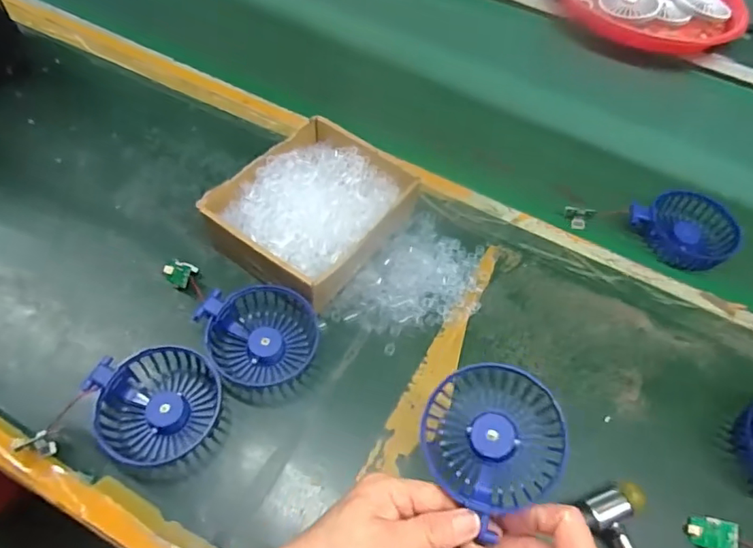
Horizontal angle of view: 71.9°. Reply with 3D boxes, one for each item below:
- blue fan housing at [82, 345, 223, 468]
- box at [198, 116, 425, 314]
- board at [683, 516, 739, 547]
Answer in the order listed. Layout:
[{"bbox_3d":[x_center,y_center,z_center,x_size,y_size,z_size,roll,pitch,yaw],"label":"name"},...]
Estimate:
[{"bbox_3d":[-0.169,0.103,0.409,0.089,0.033,0.088,3,56,-4],"label":"blue fan housing"},{"bbox_3d":[-0.061,-0.060,0.505,0.145,0.055,0.168,37,60,17],"label":"box"},{"bbox_3d":[0.246,0.192,0.382,0.006,0.034,0.025,24,71,-38],"label":"board"}]

